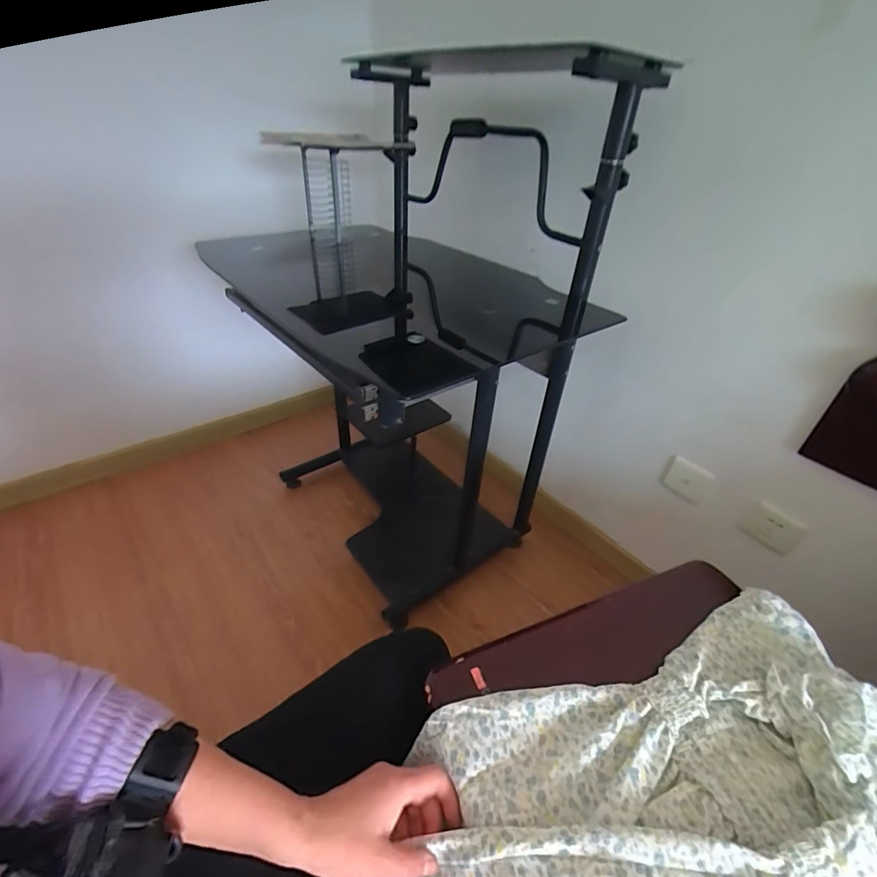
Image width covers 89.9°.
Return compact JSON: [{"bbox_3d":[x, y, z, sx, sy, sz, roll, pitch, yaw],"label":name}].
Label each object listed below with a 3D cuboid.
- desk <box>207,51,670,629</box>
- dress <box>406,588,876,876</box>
[{"bbox_3d":[-0.103,-0.276,1.201,0.639,1.161,0.924,-19,42,-27],"label":"desk"},{"bbox_3d":[0.162,0.323,0.381,0.544,0.104,0.263,-25,44,-20],"label":"dress"}]

